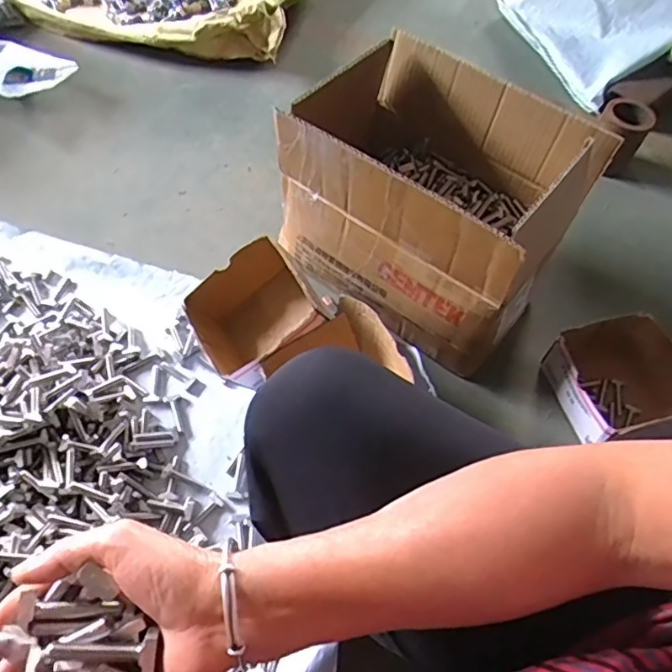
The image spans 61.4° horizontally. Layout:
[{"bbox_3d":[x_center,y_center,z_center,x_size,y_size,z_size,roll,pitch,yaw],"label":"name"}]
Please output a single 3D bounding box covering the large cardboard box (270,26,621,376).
[{"bbox_3d":[0.121,-0.170,0.743,0.325,0.267,0.226,33,63,15],"label":"large cardboard box"}]

